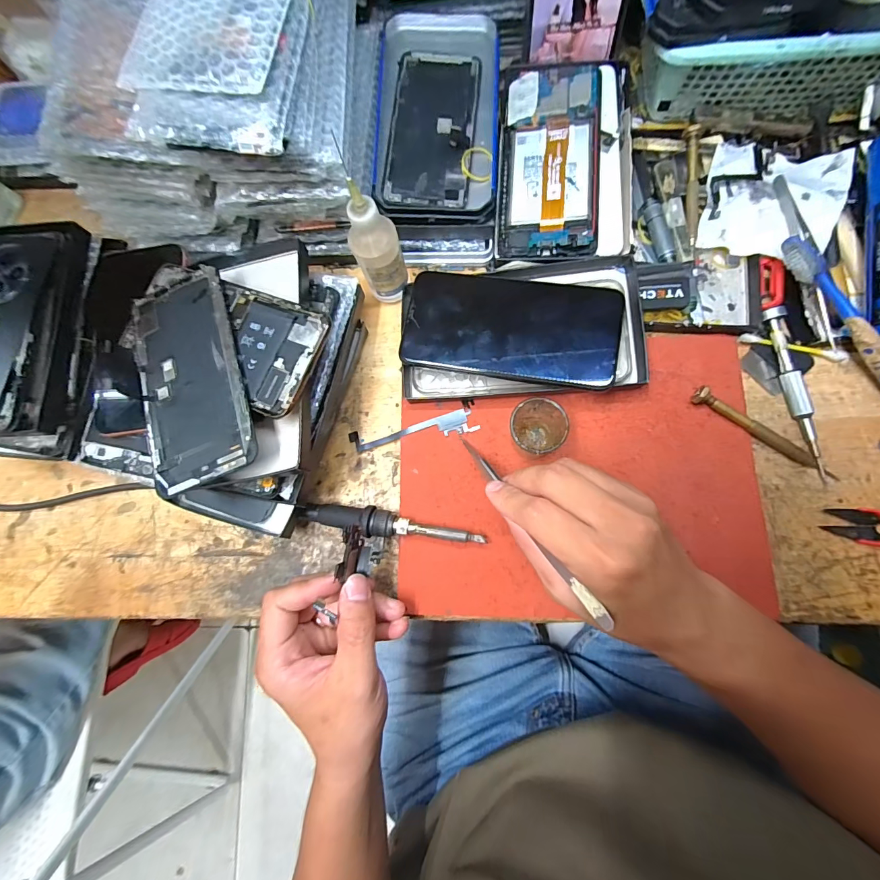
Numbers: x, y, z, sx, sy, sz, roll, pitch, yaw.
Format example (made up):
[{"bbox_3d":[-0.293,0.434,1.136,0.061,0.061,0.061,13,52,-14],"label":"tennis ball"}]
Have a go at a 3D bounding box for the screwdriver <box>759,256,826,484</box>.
[{"bbox_3d":[0.254,-0.055,0.293,0.019,0.011,0.163,-11,79,4],"label":"screwdriver"}]

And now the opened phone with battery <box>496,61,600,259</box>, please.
[{"bbox_3d":[0.084,-0.218,0.318,0.075,0.013,0.158,2,80,6],"label":"opened phone with battery"}]

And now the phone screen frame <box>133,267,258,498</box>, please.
[{"bbox_3d":[-0.168,-0.043,0.272,0.071,0.005,0.151,-21,74,5],"label":"phone screen frame"}]

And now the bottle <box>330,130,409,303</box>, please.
[{"bbox_3d":[-0.046,-0.139,0.287,0.033,0.121,0.029,-19,78,2],"label":"bottle"}]

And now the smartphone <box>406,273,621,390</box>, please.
[{"bbox_3d":[0.050,-0.082,0.295,0.153,0.006,0.074,9,84,9],"label":"smartphone"}]

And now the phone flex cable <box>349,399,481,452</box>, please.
[{"bbox_3d":[-0.021,-0.007,0.319,0.101,0.008,0.024,-15,79,3],"label":"phone flex cable"}]

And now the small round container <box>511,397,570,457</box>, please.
[{"bbox_3d":[0.068,-0.008,0.285,0.038,0.047,0.036,-1,80,6],"label":"small round container"}]

